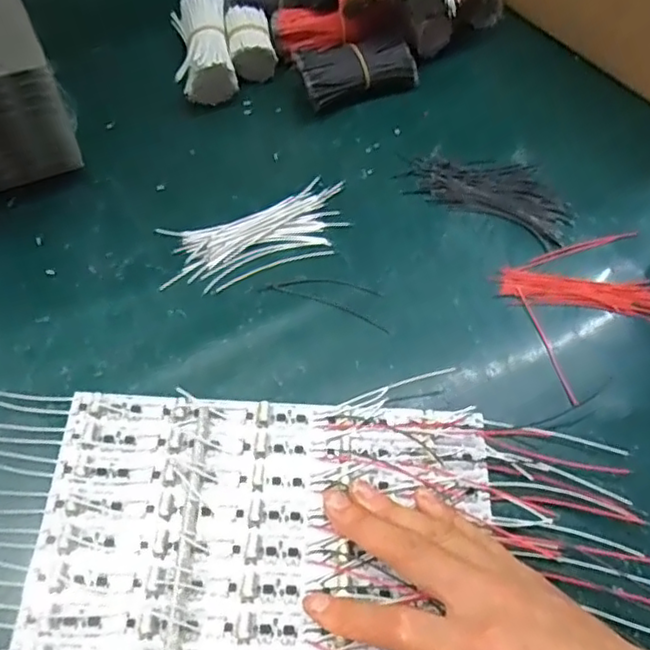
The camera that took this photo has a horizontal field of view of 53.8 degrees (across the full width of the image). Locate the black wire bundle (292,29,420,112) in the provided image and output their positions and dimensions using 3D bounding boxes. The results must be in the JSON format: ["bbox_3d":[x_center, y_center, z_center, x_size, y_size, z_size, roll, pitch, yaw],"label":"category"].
[{"bbox_3d":[0.025,-0.188,0.479,0.092,0.036,0.029,-20,64,-14],"label":"black wire bundle"}]

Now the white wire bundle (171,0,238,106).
[{"bbox_3d":[-0.092,-0.208,0.482,0.042,0.038,0.088,-9,62,-9],"label":"white wire bundle"}]

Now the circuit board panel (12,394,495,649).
[{"bbox_3d":[-0.029,0.128,0.313,0.223,0.008,0.191,3,61,-2],"label":"circuit board panel"}]

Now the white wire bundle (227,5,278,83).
[{"bbox_3d":[-0.056,-0.214,0.490,0.033,0.030,0.053,-6,62,-7],"label":"white wire bundle"}]

